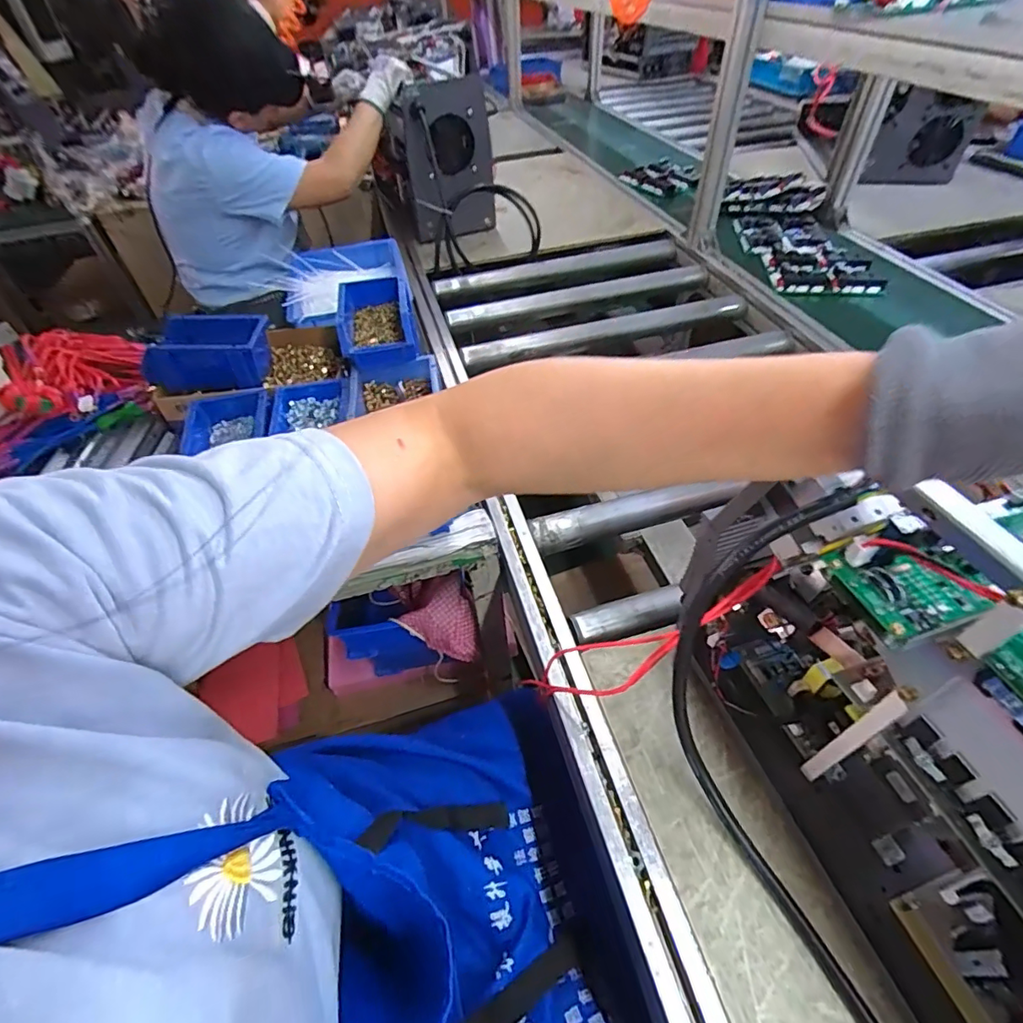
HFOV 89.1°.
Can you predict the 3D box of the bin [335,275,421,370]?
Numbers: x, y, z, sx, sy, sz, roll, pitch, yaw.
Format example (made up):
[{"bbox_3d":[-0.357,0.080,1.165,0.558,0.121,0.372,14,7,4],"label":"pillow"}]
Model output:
[{"bbox_3d":[-0.200,-0.282,0.761,0.108,0.063,0.156,-11,51,-7],"label":"bin"}]

